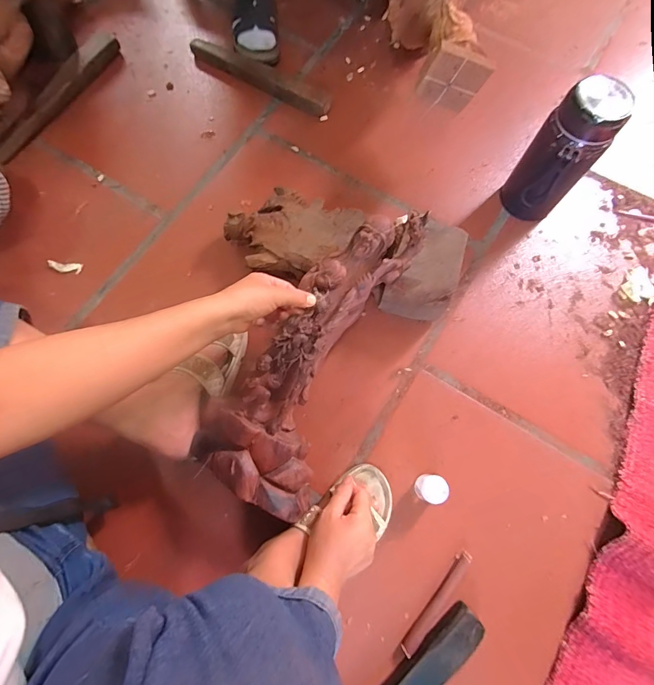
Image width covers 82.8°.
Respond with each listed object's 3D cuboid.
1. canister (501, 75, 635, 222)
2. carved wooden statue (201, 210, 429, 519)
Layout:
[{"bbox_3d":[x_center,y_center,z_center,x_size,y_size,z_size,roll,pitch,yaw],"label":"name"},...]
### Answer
[{"bbox_3d":[0.370,-0.295,0.592,0.092,0.213,0.108,38,78,10],"label":"canister"},{"bbox_3d":[-0.003,0.005,0.504,0.165,0.085,0.420,31,83,8],"label":"carved wooden statue"}]

